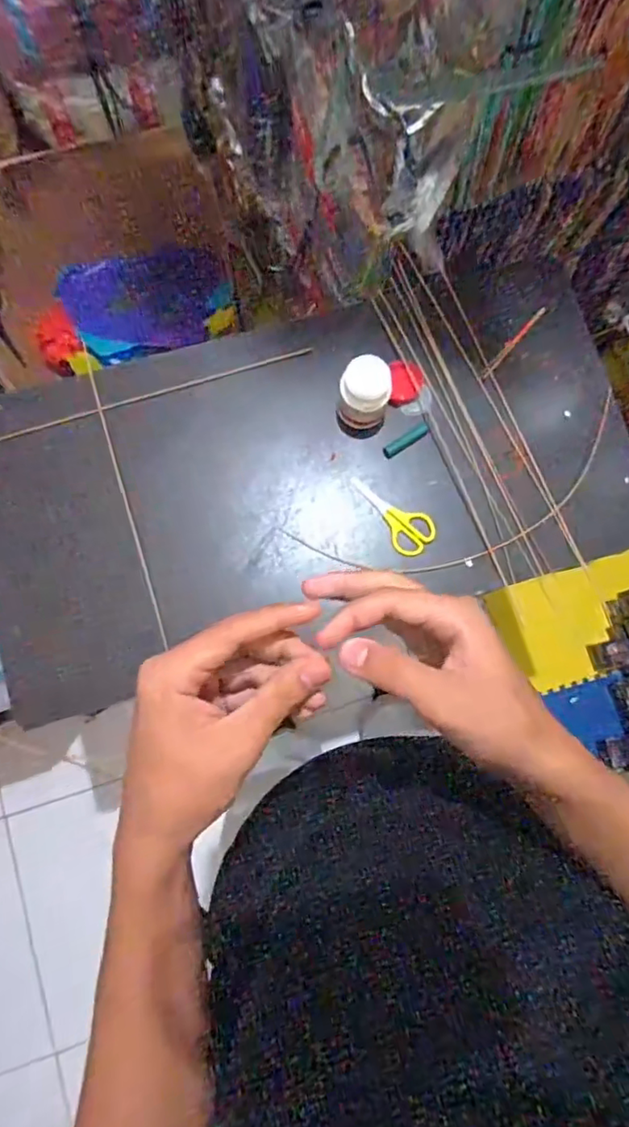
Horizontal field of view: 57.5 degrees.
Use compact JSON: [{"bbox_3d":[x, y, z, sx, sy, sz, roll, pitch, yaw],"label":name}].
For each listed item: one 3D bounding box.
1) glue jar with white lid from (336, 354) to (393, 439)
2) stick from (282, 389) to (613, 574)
[{"bbox_3d":[0.058,-0.193,0.671,0.056,0.080,0.060,0,80,-1],"label":"glue jar with white lid"},{"bbox_3d":[0.181,-0.065,0.696,0.414,0.013,0.124,-23,81,-5],"label":"stick"}]

